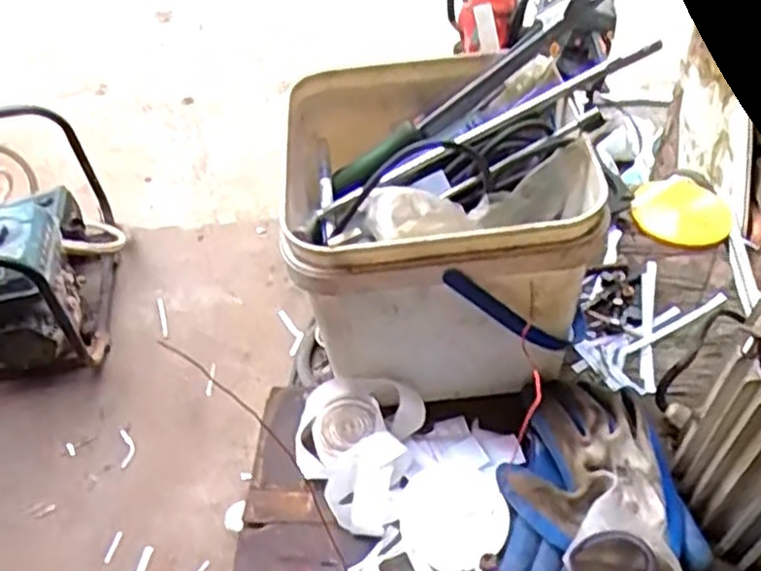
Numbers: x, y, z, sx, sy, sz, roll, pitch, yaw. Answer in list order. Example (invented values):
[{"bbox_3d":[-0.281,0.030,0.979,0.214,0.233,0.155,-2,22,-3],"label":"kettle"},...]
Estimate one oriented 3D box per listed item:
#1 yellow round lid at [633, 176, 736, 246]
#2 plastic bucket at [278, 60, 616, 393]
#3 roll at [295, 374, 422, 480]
[{"bbox_3d":[0.283,-0.069,0.695,0.085,0.025,0.063,22,89,10],"label":"yellow round lid"},{"bbox_3d":[0.043,-0.032,0.564,0.194,0.200,0.186,-6,49,-1],"label":"plastic bucket"},{"bbox_3d":[-0.020,0.099,0.551,0.098,0.044,0.053,-23,51,-15],"label":"roll"}]

